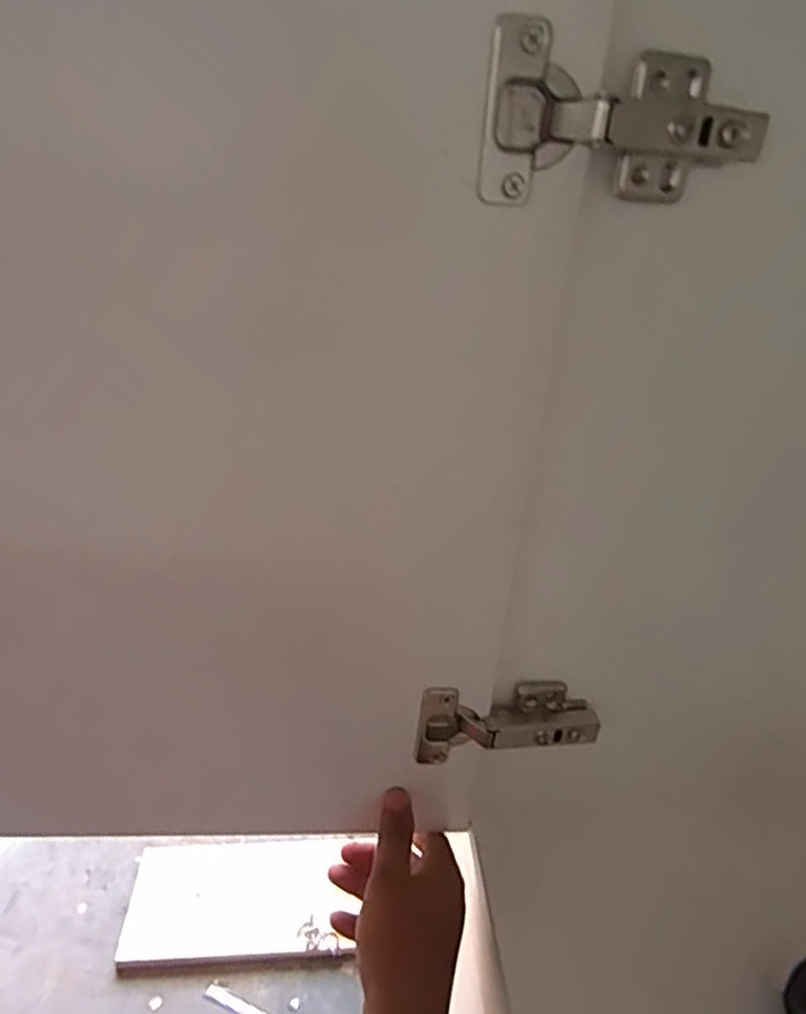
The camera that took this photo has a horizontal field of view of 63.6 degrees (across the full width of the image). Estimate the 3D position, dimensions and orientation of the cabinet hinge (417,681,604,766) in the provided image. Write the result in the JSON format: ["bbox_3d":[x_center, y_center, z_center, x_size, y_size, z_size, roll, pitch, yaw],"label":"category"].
[{"bbox_3d":[0.064,0.132,0.409,0.111,0.043,0.036,-7,-4,2],"label":"cabinet hinge"}]

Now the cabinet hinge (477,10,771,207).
[{"bbox_3d":[0.087,-0.149,0.254,0.110,0.055,0.026,2,27,-6],"label":"cabinet hinge"}]

